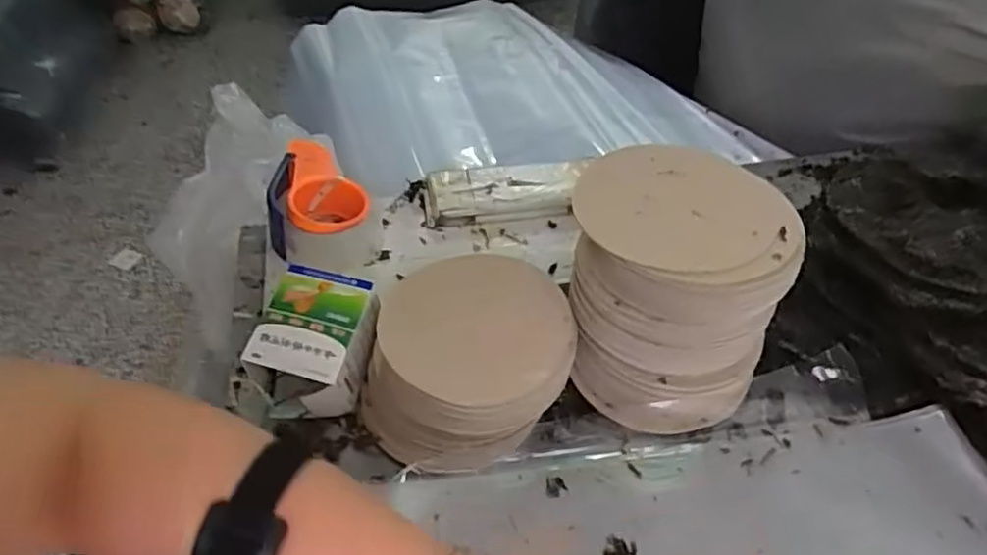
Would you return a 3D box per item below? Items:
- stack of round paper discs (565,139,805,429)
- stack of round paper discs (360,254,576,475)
[{"bbox_3d":[0.146,0.010,0.585,0.154,0.173,0.174,1,45,2],"label":"stack of round paper discs"},{"bbox_3d":[-0.026,0.067,0.578,0.169,0.085,0.154,-8,46,-7],"label":"stack of round paper discs"}]

